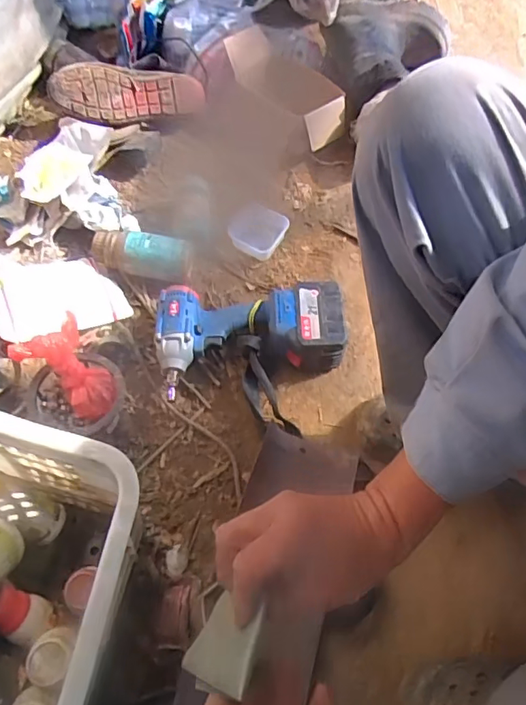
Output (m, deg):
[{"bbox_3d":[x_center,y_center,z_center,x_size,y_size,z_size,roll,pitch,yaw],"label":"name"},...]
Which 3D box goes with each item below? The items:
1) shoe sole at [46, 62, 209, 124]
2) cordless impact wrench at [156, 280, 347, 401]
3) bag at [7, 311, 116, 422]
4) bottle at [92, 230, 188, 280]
[{"bbox_3d":[-0.247,-0.480,0.971,0.269,0.040,0.102,-13,101,-17],"label":"shoe sole"},{"bbox_3d":[-0.020,-0.030,0.746,0.257,0.083,0.155,-4,61,-7],"label":"cordless impact wrench"},{"bbox_3d":[-0.240,0.022,0.663,0.081,0.034,0.132,-44,103,-24],"label":"bag"},{"bbox_3d":[-0.193,-0.160,0.820,0.144,0.055,0.059,13,60,2],"label":"bottle"}]

